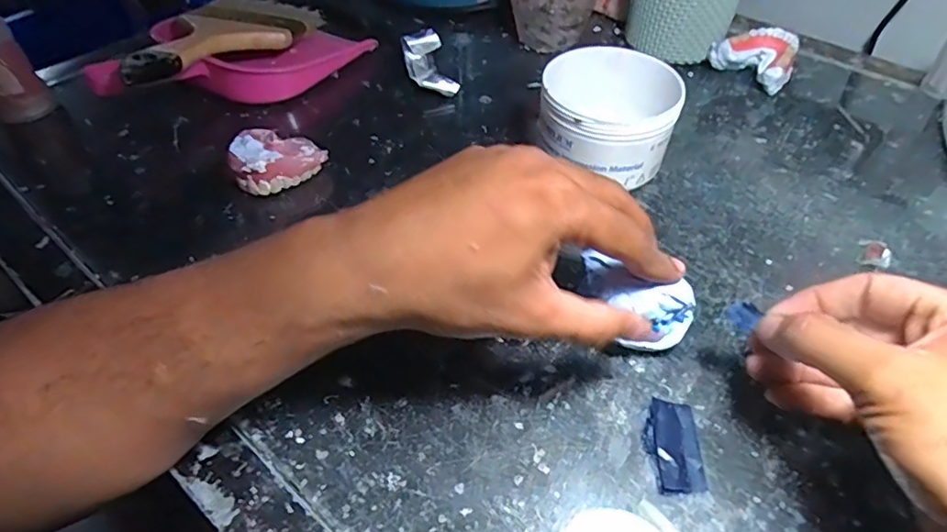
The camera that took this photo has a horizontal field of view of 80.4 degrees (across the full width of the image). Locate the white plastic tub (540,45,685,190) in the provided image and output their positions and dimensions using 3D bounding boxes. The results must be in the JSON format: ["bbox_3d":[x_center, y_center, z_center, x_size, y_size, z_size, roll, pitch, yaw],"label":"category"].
[{"bbox_3d":[0.089,-0.101,0.385,0.087,0.072,0.083,0,49,0],"label":"white plastic tub"}]

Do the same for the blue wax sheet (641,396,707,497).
[{"bbox_3d":[0.094,0.085,0.266,0.025,0.004,0.045,3,49,2],"label":"blue wax sheet"}]

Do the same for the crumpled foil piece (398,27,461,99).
[{"bbox_3d":[-0.038,-0.169,0.473,0.033,0.028,0.069,-13,50,-12],"label":"crumpled foil piece"}]

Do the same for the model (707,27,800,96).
[{"bbox_3d":[0.245,-0.179,0.484,0.054,0.035,0.067,-34,57,-27],"label":"model"}]

